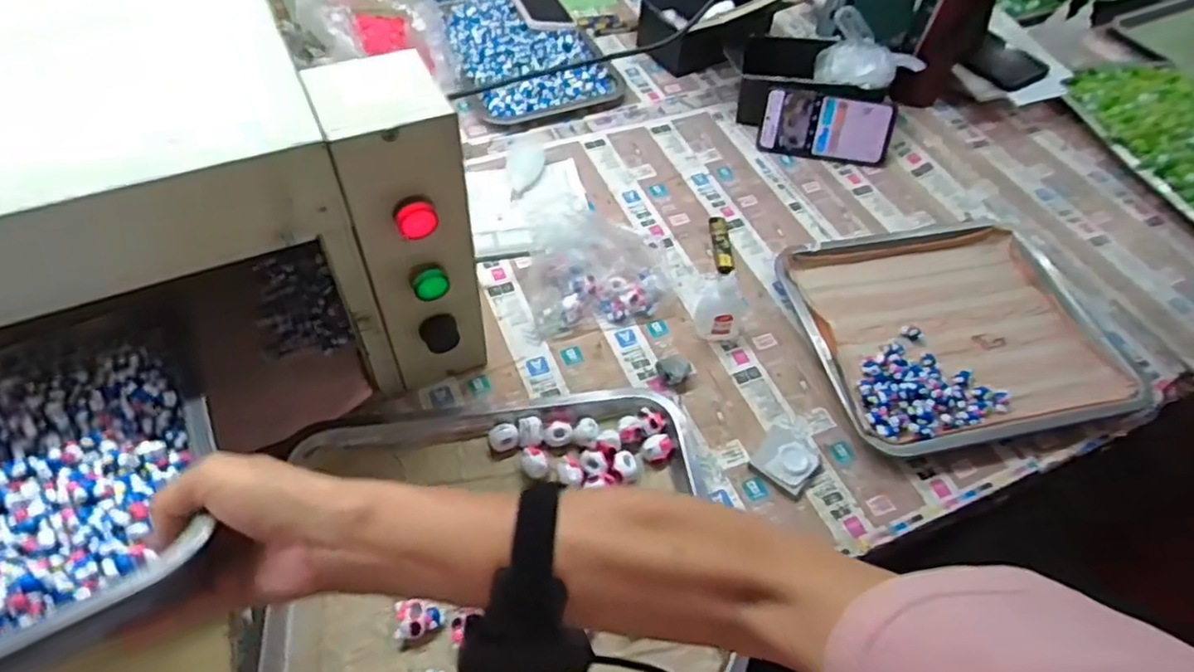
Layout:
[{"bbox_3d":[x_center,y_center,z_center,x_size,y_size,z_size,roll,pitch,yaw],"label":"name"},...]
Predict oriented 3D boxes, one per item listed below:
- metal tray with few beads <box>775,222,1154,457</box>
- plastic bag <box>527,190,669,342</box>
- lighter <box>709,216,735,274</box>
[{"bbox_3d":[0.365,-0.012,0.697,0.297,0.034,0.266,-7,57,-10],"label":"metal tray with few beads"},{"bbox_3d":[0.000,-0.080,0.687,0.151,0.089,0.114,-10,57,-11],"label":"plastic bag"},{"bbox_3d":[0.141,-0.106,0.747,0.020,0.015,0.083,0,56,-5],"label":"lighter"}]

